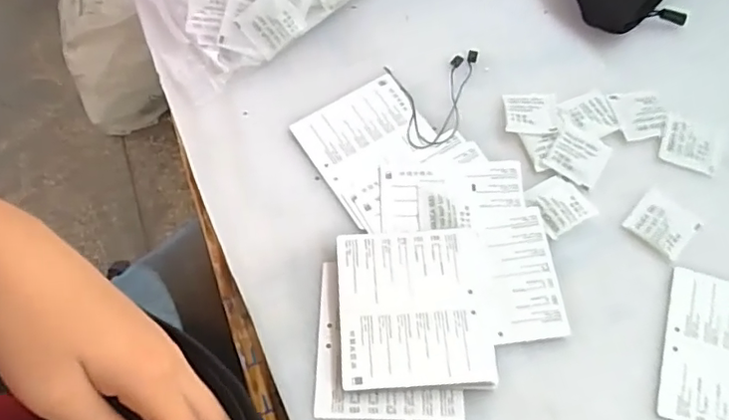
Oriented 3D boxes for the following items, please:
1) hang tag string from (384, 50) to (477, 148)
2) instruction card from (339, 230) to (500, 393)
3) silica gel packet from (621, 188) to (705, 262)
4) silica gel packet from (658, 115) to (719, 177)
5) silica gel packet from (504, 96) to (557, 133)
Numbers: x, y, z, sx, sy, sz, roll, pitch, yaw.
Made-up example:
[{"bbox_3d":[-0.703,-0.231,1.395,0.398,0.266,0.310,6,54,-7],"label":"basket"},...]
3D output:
[{"bbox_3d":[0.063,-0.086,0.444,0.076,0.006,0.077,-13,66,-6],"label":"hang tag string"},{"bbox_3d":[0.032,0.063,0.369,0.095,0.012,0.102,-3,65,-2],"label":"instruction card"},{"bbox_3d":[0.210,0.010,0.403,0.042,0.004,0.041,41,71,17],"label":"silica gel packet"},{"bbox_3d":[0.245,-0.049,0.430,0.041,0.004,0.040,20,66,9],"label":"silica gel packet"},{"bbox_3d":[0.127,-0.074,0.439,0.039,0.008,0.039,4,65,2],"label":"silica gel packet"}]

